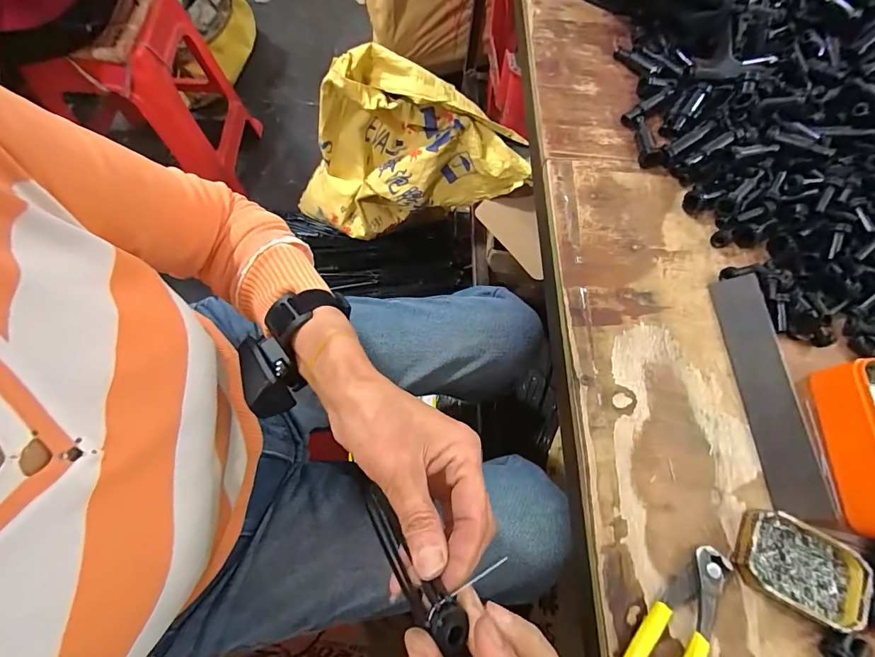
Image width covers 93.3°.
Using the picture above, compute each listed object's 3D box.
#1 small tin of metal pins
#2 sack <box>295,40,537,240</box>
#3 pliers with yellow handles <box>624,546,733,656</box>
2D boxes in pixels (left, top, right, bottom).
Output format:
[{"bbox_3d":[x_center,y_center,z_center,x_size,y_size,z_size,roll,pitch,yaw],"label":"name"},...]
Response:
[{"bbox_3d":[0.282,0.184,0.321,0.089,0.016,0.060,29,71,7],"label":"small tin of metal pins"},{"bbox_3d":[-0.073,-0.384,0.965,0.539,0.391,0.176,12,70,1],"label":"sack"},{"bbox_3d":[0.166,0.234,0.299,0.046,0.018,0.163,38,72,10],"label":"pliers with yellow handles"}]

